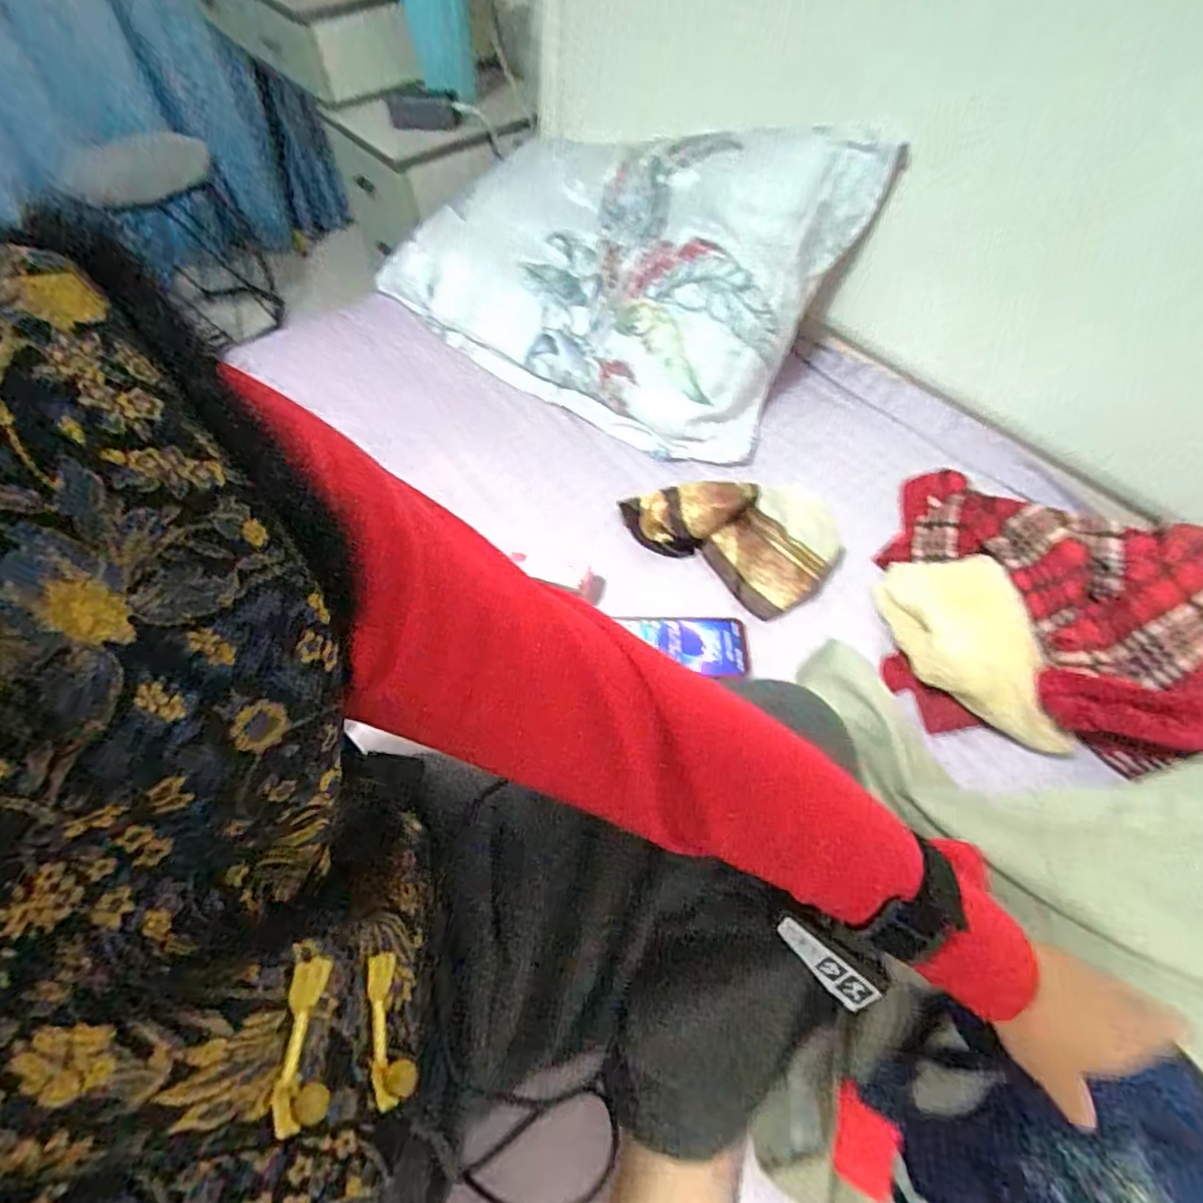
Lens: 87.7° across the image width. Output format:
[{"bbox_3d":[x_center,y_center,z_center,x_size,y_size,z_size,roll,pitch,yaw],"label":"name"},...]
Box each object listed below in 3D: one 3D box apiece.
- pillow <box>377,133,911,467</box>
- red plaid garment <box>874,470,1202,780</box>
[{"bbox_3d":[-0.013,-0.511,0.940,0.709,0.103,0.427,31,98,24],"label":"pillow"},{"bbox_3d":[0.452,-0.006,0.611,0.244,0.132,0.380,-41,63,-21],"label":"red plaid garment"}]

